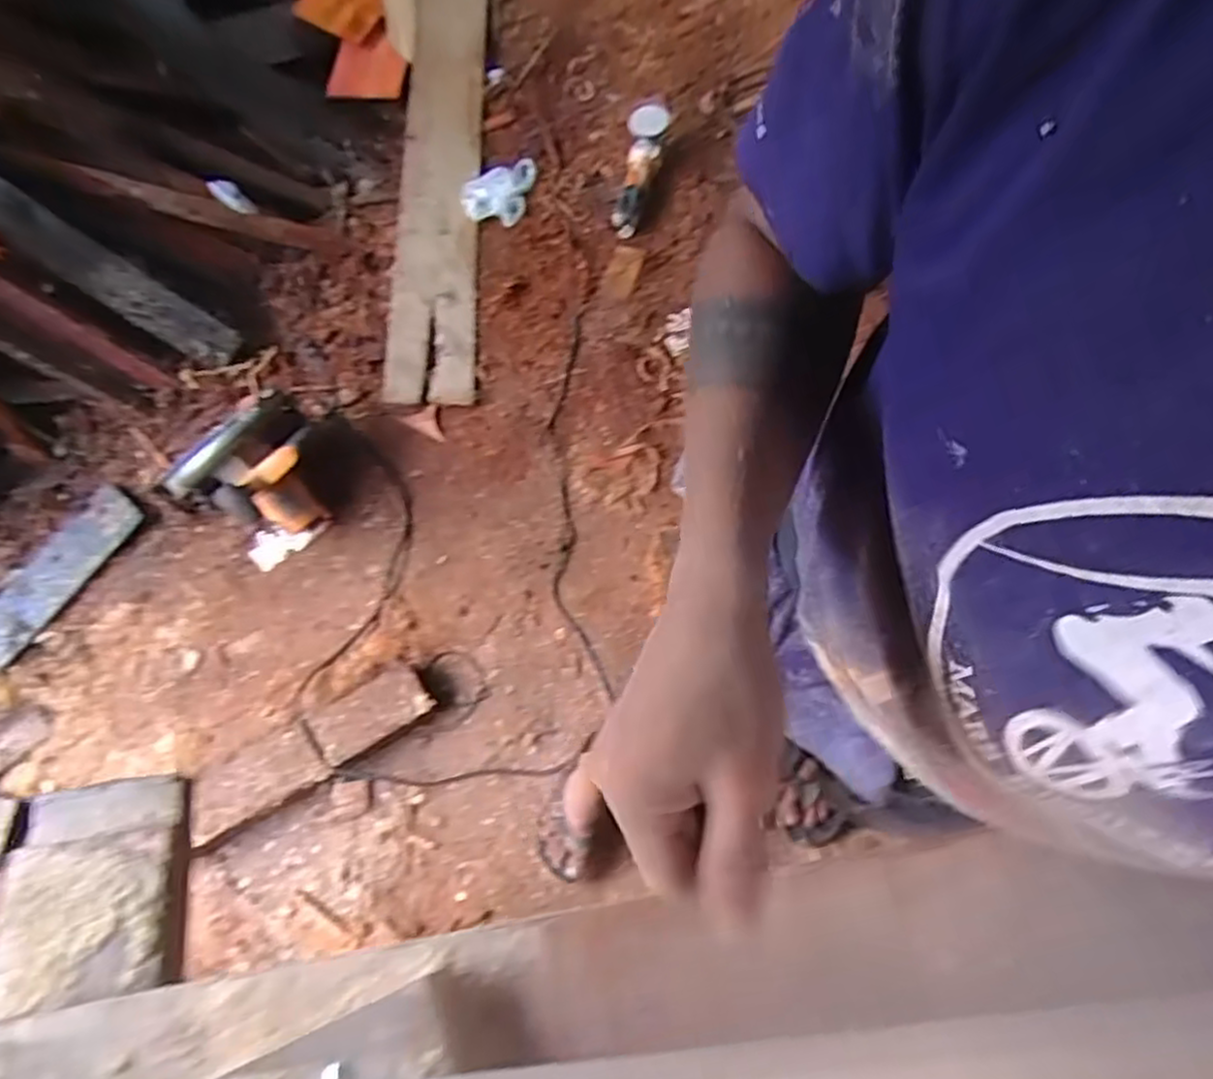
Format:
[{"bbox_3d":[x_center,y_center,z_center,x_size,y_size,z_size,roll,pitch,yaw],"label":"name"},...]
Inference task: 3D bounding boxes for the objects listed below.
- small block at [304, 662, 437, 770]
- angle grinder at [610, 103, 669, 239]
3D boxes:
[{"bbox_3d":[-0.430,0.315,1.338,0.217,0.046,0.117,-30,68,-7],"label":"small block"},{"bbox_3d":[0.077,-0.841,1.652,0.088,0.082,0.357,6,69,8],"label":"angle grinder"}]

